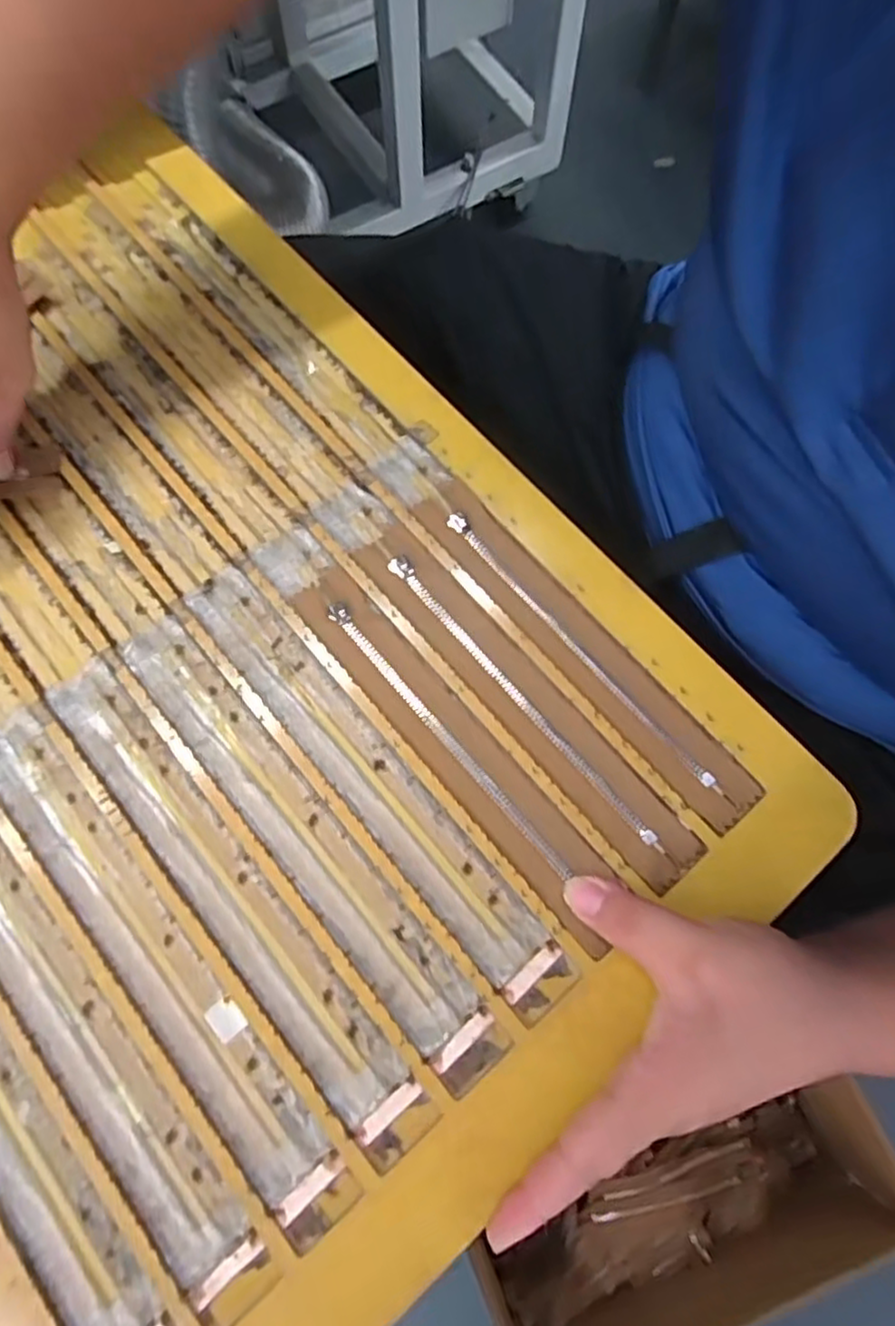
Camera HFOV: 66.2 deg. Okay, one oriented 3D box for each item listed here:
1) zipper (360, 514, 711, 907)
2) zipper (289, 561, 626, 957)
[{"bbox_3d":[0.037,0.014,0.347,0.033,0.006,0.224,-38,76,-13],"label":"zipper"},{"bbox_3d":[0.003,0.036,0.339,0.032,0.009,0.220,-38,76,-13],"label":"zipper"}]

